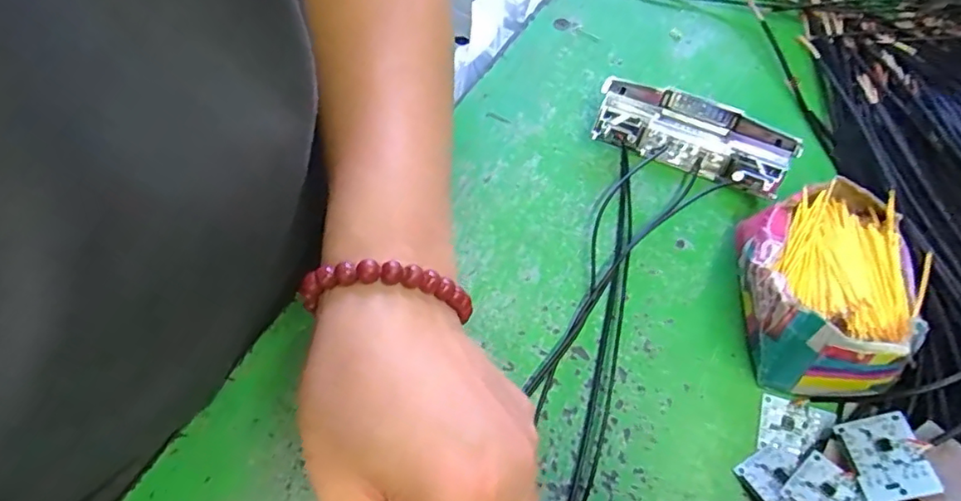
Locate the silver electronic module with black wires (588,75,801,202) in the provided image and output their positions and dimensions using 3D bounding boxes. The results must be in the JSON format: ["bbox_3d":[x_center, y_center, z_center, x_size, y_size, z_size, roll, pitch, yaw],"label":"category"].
[{"bbox_3d":[0.110,-0.061,0.299,0.096,0.020,0.042,20,66,11],"label":"silver electronic module with black wires"}]

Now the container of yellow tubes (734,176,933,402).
[{"bbox_3d":[0.154,0.015,0.252,0.073,0.042,0.089,-6,64,-1],"label":"container of yellow tubes"}]

